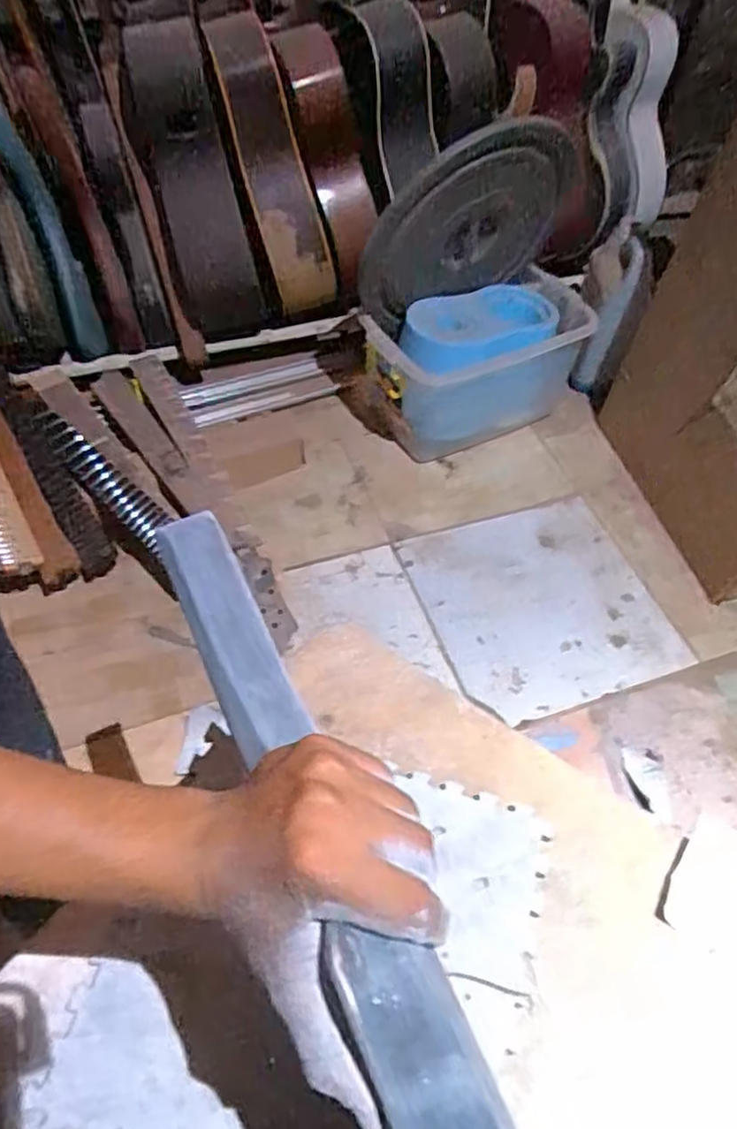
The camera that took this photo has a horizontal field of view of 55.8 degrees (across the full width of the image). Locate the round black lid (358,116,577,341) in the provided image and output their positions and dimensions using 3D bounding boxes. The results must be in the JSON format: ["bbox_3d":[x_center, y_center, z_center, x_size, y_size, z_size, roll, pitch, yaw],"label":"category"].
[{"bbox_3d":[0.172,-0.598,1.243,0.367,0.371,0.055,-19,72,-5],"label":"round black lid"}]

